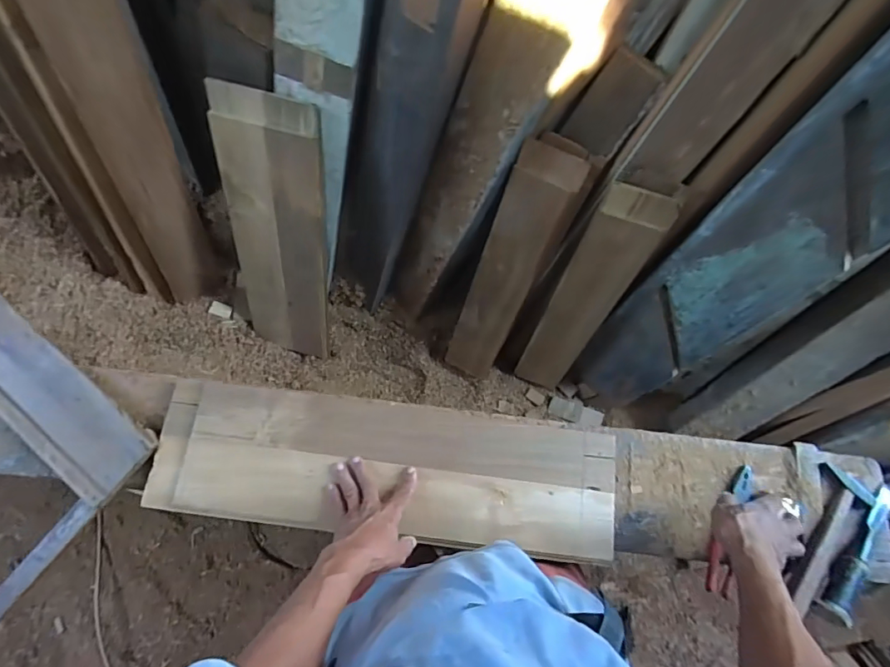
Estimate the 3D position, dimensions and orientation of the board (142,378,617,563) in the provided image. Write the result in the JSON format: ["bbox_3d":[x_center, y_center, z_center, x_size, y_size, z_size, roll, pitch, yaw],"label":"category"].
[{"bbox_3d":[-0.084,0.202,0.706,0.672,0.041,0.191,7,72,-1],"label":"board"}]

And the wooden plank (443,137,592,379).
[{"bbox_3d":[0.127,-0.104,1.022,0.132,0.647,0.042,25,50,6],"label":"wooden plank"}]

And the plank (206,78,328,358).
[{"bbox_3d":[-0.343,-0.172,0.982,0.184,0.630,0.023,11,46,-4],"label":"plank"}]

